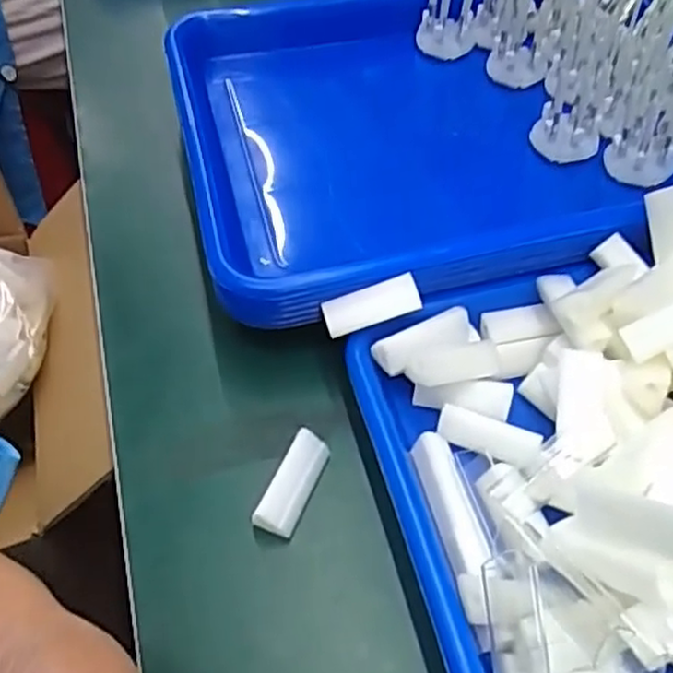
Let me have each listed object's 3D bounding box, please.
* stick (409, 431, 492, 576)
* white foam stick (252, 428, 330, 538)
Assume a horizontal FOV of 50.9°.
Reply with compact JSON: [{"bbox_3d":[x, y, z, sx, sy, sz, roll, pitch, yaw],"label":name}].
[{"bbox_3d":[0.048,0.070,0.299,0.017,0.012,0.063,-12,54,-9],"label":"stick"},{"bbox_3d":[-0.019,0.065,0.315,0.016,0.017,0.046,21,56,14],"label":"white foam stick"}]

